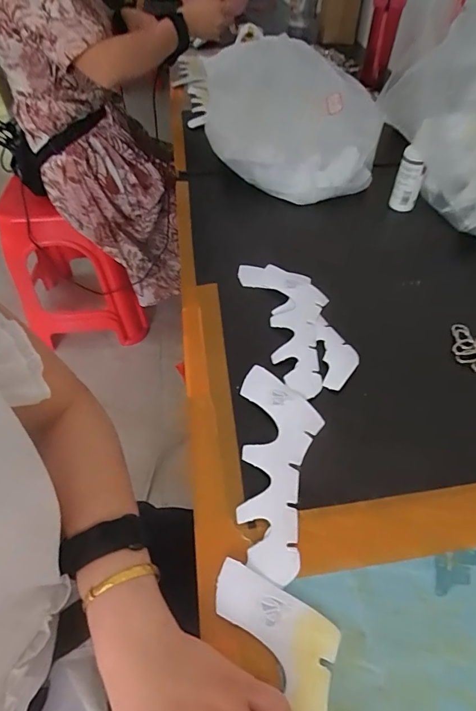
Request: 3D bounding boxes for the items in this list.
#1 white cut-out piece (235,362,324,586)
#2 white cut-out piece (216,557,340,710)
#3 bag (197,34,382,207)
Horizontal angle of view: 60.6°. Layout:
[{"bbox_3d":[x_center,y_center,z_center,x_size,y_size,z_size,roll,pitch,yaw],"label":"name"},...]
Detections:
[{"bbox_3d":[0.040,0.096,0.378,0.073,0.009,0.201,1,52,1],"label":"white cut-out piece"},{"bbox_3d":[0.030,0.249,0.254,0.080,0.005,0.215,-1,50,-2],"label":"white cut-out piece"},{"bbox_3d":[0.079,-0.403,0.678,0.234,0.157,0.278,-13,52,-12],"label":"bag"}]

